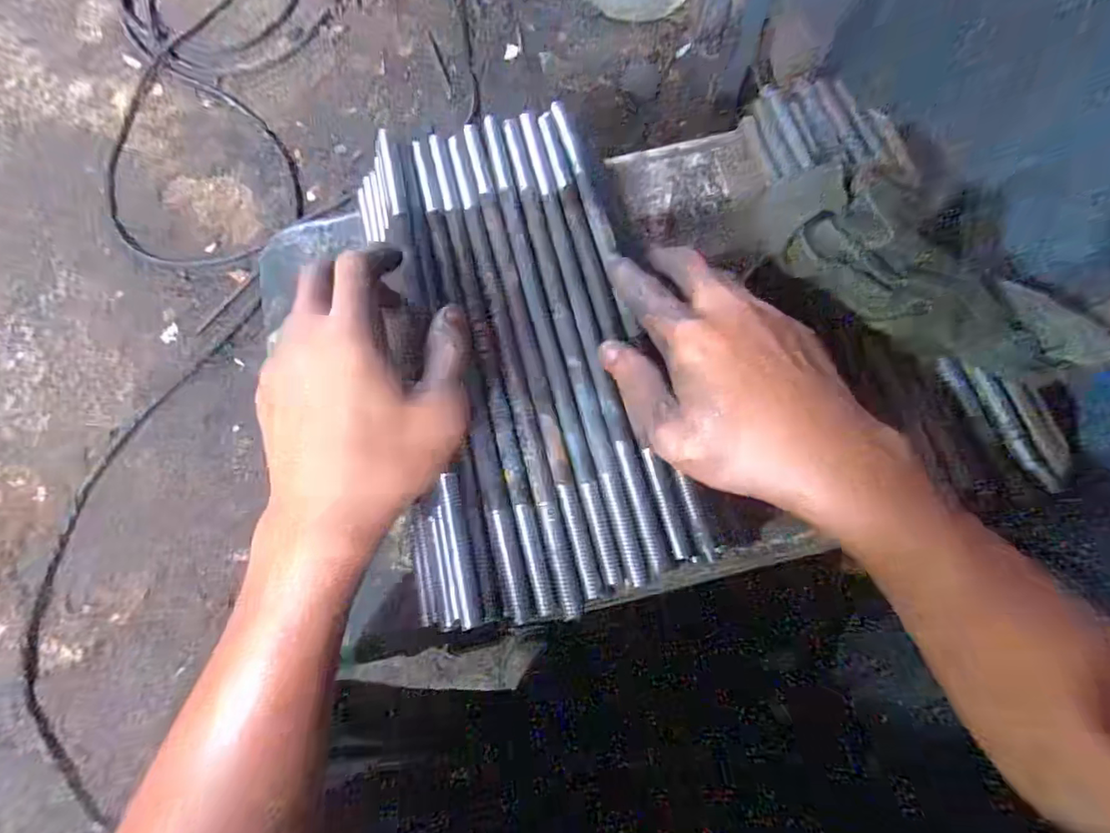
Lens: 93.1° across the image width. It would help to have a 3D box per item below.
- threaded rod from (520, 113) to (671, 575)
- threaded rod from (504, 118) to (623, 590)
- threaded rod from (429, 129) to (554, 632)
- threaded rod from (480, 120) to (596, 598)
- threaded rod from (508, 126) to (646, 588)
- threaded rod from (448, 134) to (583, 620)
[{"bbox_3d":[0.017,-0.060,0.314,0.010,0.011,0.302,-13,73,-2],"label":"threaded rod"},{"bbox_3d":[-0.001,-0.053,0.309,0.013,0.015,0.294,-11,77,-2],"label":"threaded rod"},{"bbox_3d":[-0.042,-0.041,0.306,0.012,0.017,0.301,-14,77,-2],"label":"threaded rod"},{"bbox_3d":[-0.012,-0.053,0.309,0.012,0.015,0.303,-11,77,-2],"label":"threaded rod"},{"bbox_3d":[0.005,-0.054,0.307,0.013,0.018,0.294,-14,77,-2],"label":"threaded rod"},{"bbox_3d":[-0.028,-0.041,0.306,0.014,0.016,0.301,-13,77,-2],"label":"threaded rod"}]

